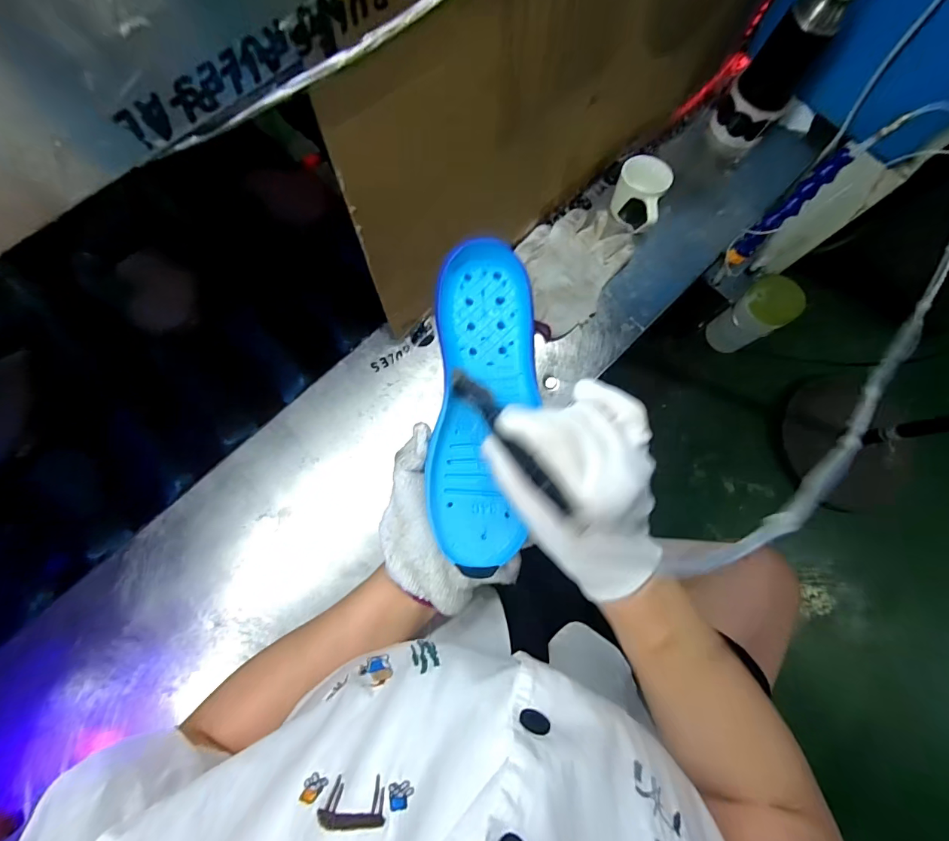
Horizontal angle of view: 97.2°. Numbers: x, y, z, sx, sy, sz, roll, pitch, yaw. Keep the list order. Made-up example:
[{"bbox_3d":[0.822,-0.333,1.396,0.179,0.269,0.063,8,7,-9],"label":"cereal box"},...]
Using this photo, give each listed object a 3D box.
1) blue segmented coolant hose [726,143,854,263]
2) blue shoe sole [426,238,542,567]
[{"bbox_3d":[0.373,-0.251,0.506,0.025,0.150,0.026,7,63,-15],"label":"blue segmented coolant hose"},{"bbox_3d":[0.007,-0.015,0.319,0.075,0.025,0.232,4,86,-4],"label":"blue shoe sole"}]

